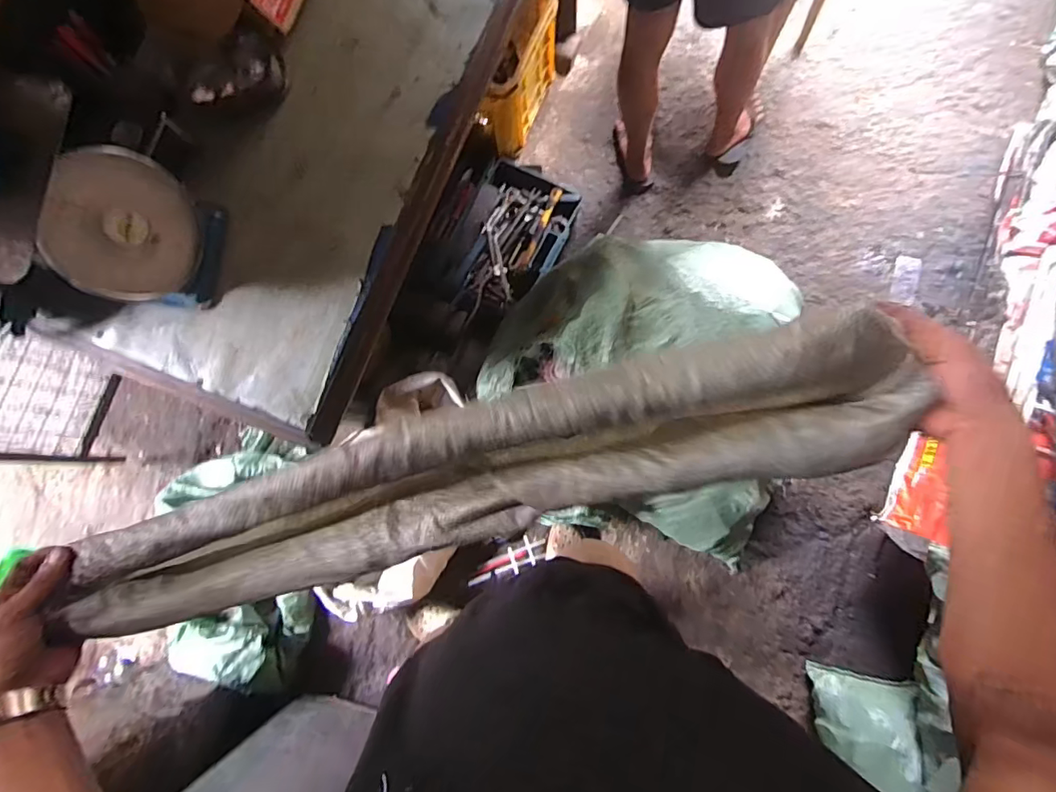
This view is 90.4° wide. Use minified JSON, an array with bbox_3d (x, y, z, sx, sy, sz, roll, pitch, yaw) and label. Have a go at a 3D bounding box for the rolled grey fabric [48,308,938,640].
[{"bbox_3d":[-0.047,0.082,0.514,0.764,0.124,0.130,-16,81,7],"label":"rolled grey fabric"}]

